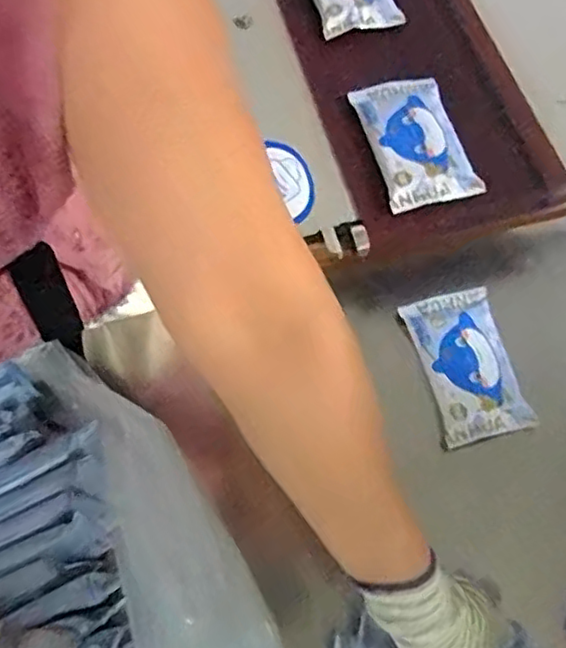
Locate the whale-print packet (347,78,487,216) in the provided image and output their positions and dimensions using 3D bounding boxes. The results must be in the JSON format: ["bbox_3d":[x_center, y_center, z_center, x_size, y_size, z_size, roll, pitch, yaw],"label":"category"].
[{"bbox_3d":[0.122,-0.172,0.609,0.083,0.025,0.139,-15,66,-4],"label":"whale-print packet"}]

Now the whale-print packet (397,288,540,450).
[{"bbox_3d":[0.171,0.036,0.598,0.082,0.014,0.141,-15,66,-4],"label":"whale-print packet"}]

